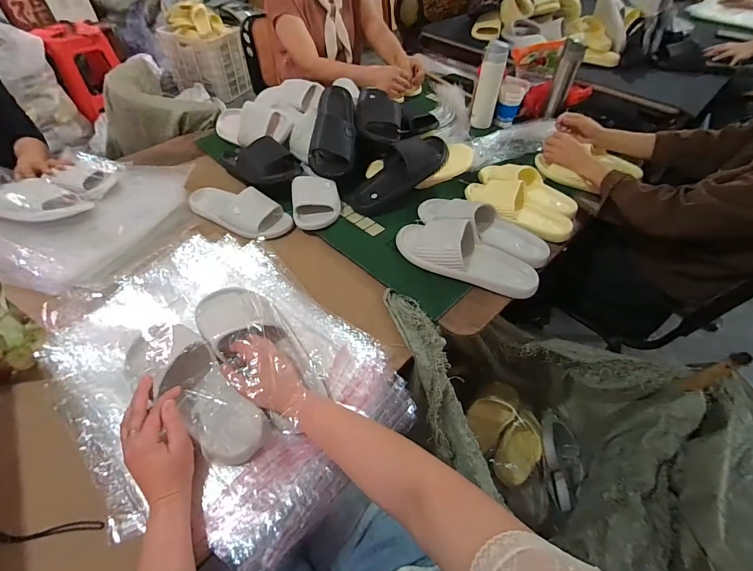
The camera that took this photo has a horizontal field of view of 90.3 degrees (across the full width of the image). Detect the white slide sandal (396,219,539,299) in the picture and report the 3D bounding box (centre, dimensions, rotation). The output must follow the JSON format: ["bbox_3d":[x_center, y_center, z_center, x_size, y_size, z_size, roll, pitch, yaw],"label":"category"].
[{"bbox_3d":[0.174,-0.067,0.733,0.289,0.068,0.115,26,54,20],"label":"white slide sandal"}]

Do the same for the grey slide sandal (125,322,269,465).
[{"bbox_3d":[-0.263,0.141,0.524,0.264,0.063,0.096,37,58,19],"label":"grey slide sandal"}]

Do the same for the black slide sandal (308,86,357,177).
[{"bbox_3d":[-0.102,-0.387,0.894,0.104,0.070,0.264,1,69,0],"label":"black slide sandal"}]

